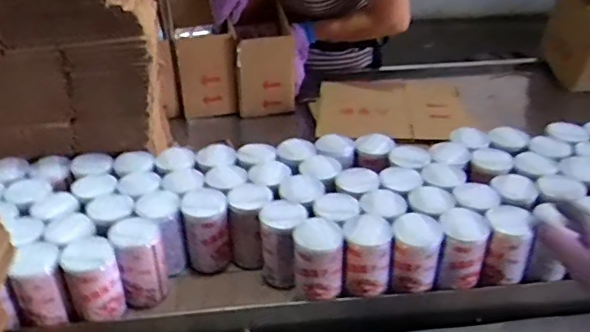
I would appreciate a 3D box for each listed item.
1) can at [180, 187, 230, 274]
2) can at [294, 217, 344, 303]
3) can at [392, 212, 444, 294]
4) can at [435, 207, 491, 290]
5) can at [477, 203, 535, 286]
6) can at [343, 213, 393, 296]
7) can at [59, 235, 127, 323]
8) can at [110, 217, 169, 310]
[{"bbox_3d":[-0.132,0.100,0.872,0.066,0.110,0.073,-6,33,-10],"label":"can"},{"bbox_3d":[0.032,0.122,0.761,0.063,0.091,0.064,0,33,0],"label":"can"},{"bbox_3d":[0.165,0.121,0.788,0.069,0.097,0.055,11,34,17],"label":"can"},{"bbox_3d":[0.225,0.113,0.787,0.060,0.099,0.060,0,33,0],"label":"can"},{"bbox_3d":[0.284,0.110,0.787,0.067,0.100,0.056,8,33,11],"label":"can"},{"bbox_3d":[0.099,0.122,0.792,0.067,0.092,0.062,2,33,3],"label":"can"},{"bbox_3d":[-0.267,0.150,0.774,0.065,0.090,0.073,-15,36,-22],"label":"can"},{"bbox_3d":[-0.215,0.135,0.811,0.061,0.111,0.064,0,33,0],"label":"can"}]

